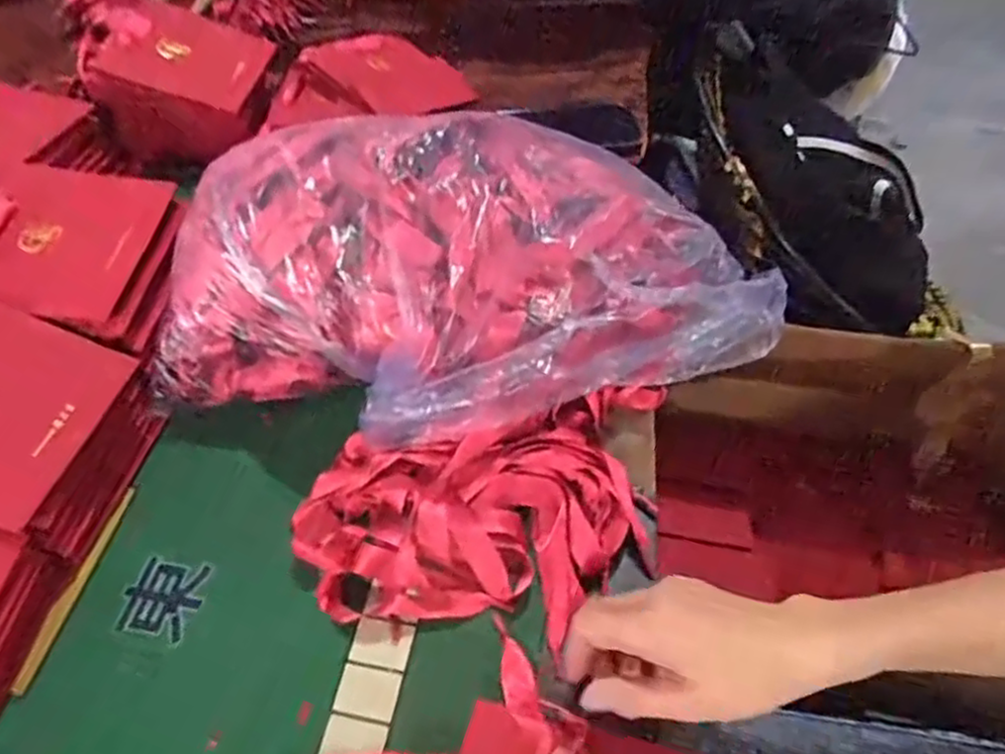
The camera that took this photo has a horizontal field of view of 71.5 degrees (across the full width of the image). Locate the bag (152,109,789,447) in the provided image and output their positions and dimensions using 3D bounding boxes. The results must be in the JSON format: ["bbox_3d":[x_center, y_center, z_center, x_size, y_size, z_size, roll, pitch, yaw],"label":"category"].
[{"bbox_3d":[-0.030,-0.090,0.515,0.455,0.144,0.260,0,54,3],"label":"bag"}]

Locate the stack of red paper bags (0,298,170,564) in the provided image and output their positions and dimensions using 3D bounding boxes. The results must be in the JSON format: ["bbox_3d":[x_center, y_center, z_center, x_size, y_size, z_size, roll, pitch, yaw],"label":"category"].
[{"bbox_3d":[-0.364,0.023,0.495,0.213,0.057,0.146,26,59,-8],"label":"stack of red paper bags"}]

